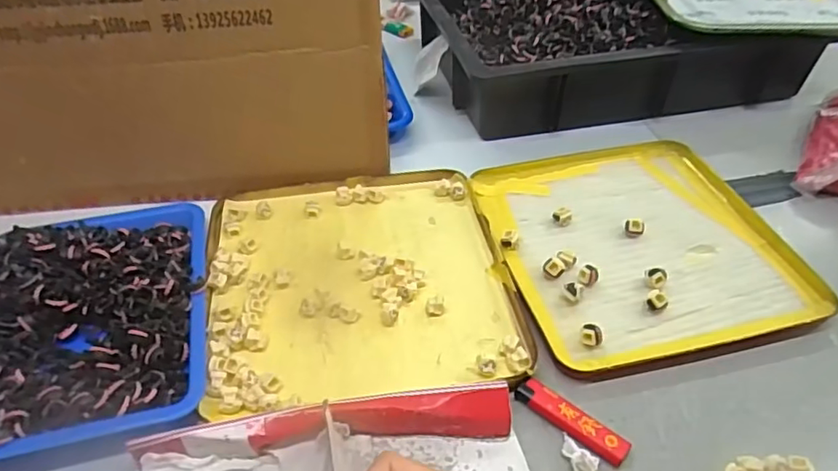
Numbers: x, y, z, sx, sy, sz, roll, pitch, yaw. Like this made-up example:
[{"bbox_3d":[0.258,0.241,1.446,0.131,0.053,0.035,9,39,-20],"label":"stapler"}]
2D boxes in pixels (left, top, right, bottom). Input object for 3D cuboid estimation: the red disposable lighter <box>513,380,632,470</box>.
[{"bbox_3d":[0.103,0.124,0.390,0.079,0.008,0.021,28,50,27],"label":"red disposable lighter"}]

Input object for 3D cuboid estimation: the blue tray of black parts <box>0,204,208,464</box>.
[{"bbox_3d":[-0.251,0.055,0.433,0.170,0.033,0.221,-10,44,-10],"label":"blue tray of black parts"}]

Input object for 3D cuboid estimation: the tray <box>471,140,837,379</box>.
[{"bbox_3d":[0.189,0.002,0.514,0.240,0.018,0.245,-10,44,-11],"label":"tray"}]

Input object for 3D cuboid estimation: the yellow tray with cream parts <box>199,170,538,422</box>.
[{"bbox_3d":[-0.051,0.032,0.484,0.236,0.018,0.231,-7,46,-9],"label":"yellow tray with cream parts"}]

